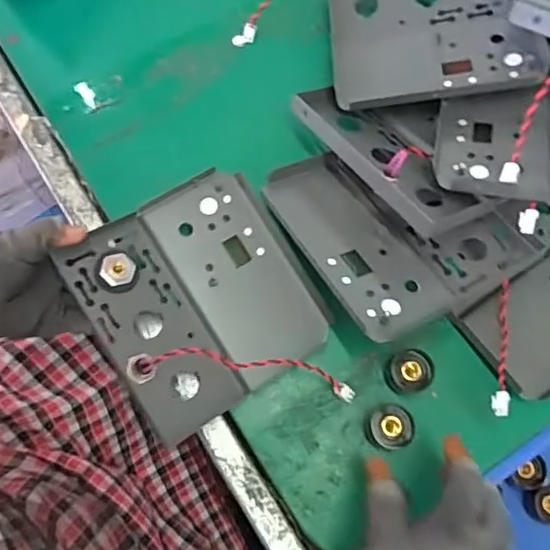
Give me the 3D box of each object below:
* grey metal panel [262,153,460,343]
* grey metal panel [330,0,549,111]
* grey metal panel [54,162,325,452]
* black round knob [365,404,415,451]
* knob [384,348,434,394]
[{"bbox_3d":[0.060,-0.026,0.422,0.083,0.013,0.161,-21,58,-23],"label":"grey metal panel"},{"bbox_3d":[0.124,-0.200,0.468,0.156,0.021,0.152,-7,64,12],"label":"grey metal panel"},{"bbox_3d":[-0.055,0.015,0.419,0.143,0.037,0.154,-32,78,-9],"label":"grey metal panel"},{"bbox_3d":[0.080,0.107,0.408,0.028,0.025,0.030,0,75,-1],"label":"black round knob"},{"bbox_3d":[0.096,0.070,0.421,0.032,0.024,0.030,0,75,-1],"label":"knob"}]

